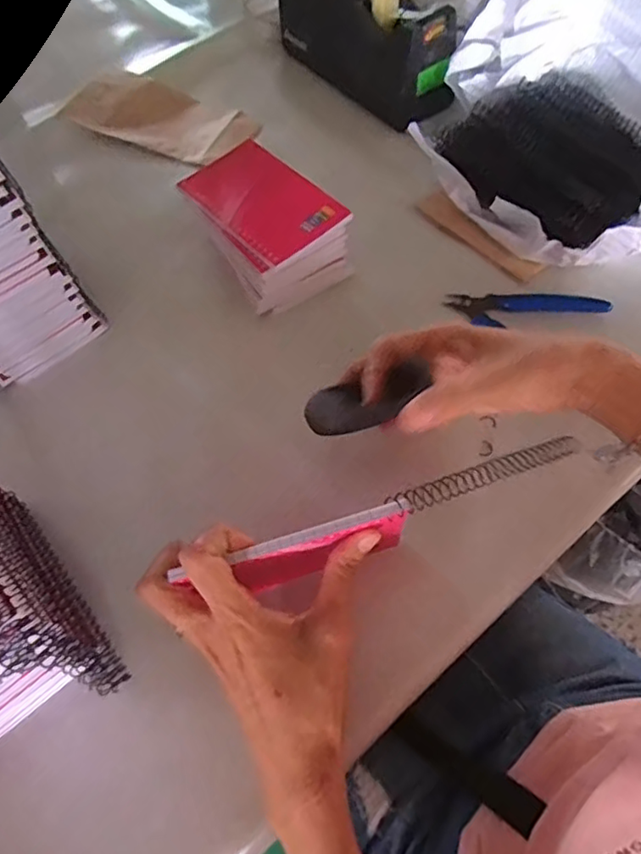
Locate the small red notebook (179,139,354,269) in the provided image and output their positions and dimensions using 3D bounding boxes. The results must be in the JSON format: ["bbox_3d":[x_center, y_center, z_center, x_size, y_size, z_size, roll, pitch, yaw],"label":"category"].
[{"bbox_3d":[-0.047,-0.184,0.467,0.080,0.005,0.125,-41,68,-17],"label":"small red notebook"}]

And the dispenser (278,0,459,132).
[{"bbox_3d":[0.047,-0.401,0.566,0.068,0.127,0.206,-39,68,-16],"label":"dispenser"}]

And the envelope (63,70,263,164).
[{"bbox_3d":[-0.164,-0.321,0.601,0.179,0.008,0.088,22,69,4],"label":"envelope"}]

